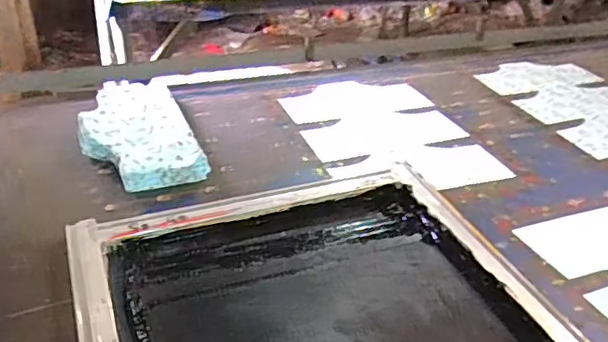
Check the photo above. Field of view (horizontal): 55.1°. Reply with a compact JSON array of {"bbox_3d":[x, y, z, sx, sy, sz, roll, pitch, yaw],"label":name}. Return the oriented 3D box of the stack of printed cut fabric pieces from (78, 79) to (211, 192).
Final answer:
[{"bbox_3d":[-0.302,-0.082,1.047,0.187,0.044,0.378,-12,30,-18],"label":"stack of printed cut fabric pieces"}]

